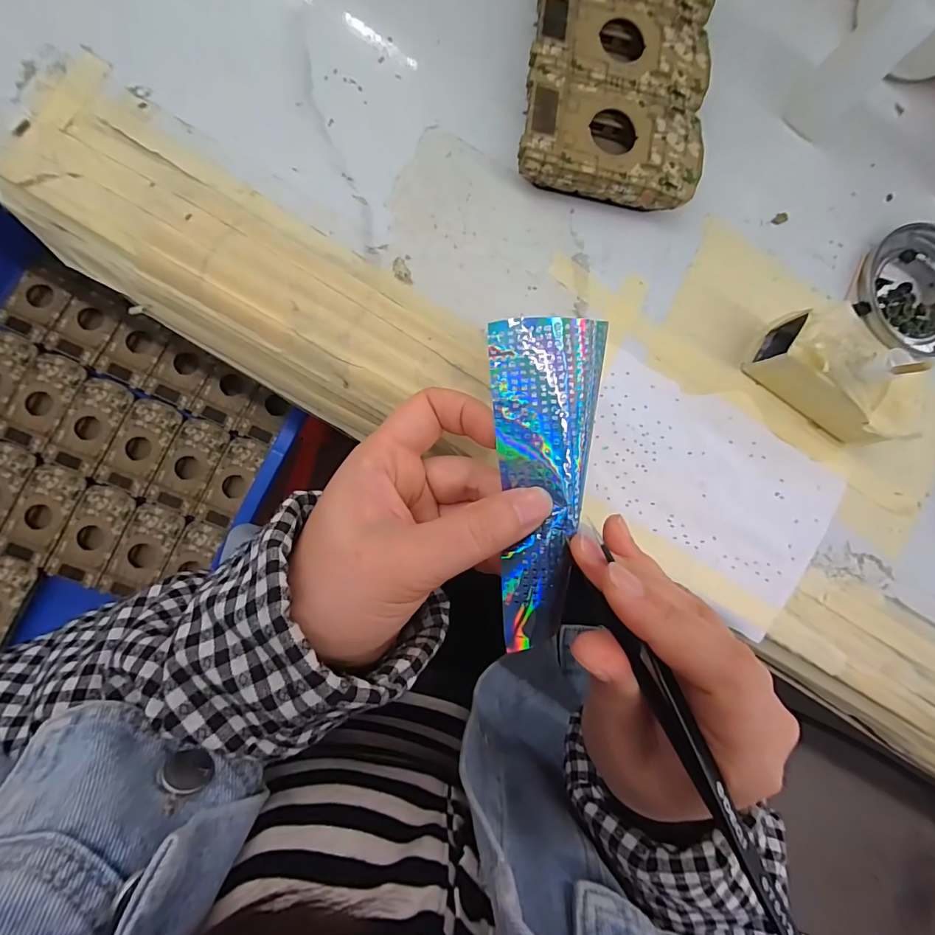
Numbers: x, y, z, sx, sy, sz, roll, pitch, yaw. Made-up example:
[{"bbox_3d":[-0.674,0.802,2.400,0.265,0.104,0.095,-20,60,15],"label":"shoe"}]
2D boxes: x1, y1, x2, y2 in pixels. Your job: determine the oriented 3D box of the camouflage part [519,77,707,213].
[{"bbox_3d":[0.075,-0.168,0.234,0.095,0.027,0.050,7,86,-7],"label":"camouflage part"}]

